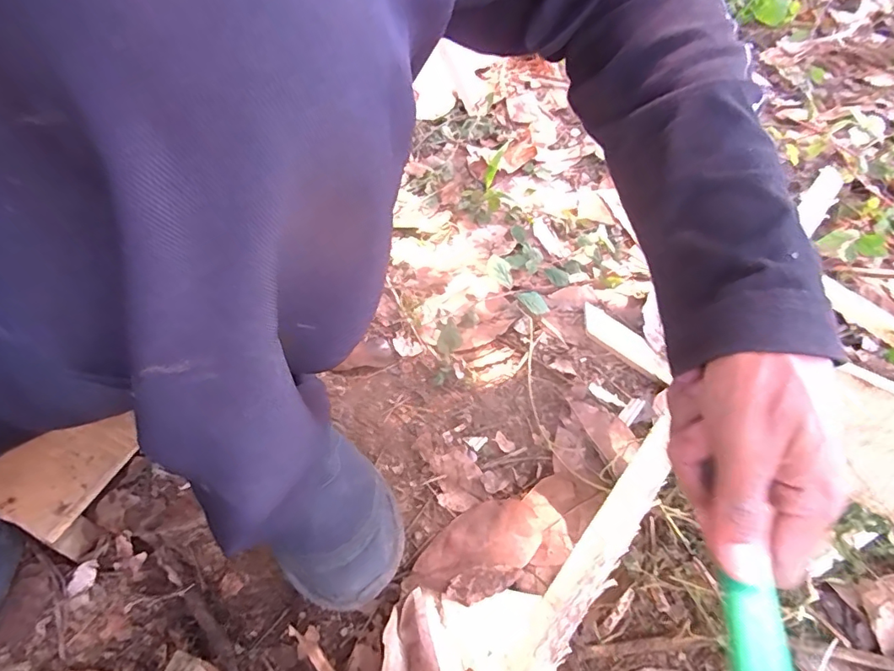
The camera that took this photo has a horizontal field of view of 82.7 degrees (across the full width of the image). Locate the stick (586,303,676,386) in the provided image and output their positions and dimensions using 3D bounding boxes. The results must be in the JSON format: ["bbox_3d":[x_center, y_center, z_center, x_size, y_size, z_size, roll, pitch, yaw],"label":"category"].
[{"bbox_3d":[0.200,0.008,0.574,0.120,0.013,0.031,38,59,26],"label":"stick"}]

